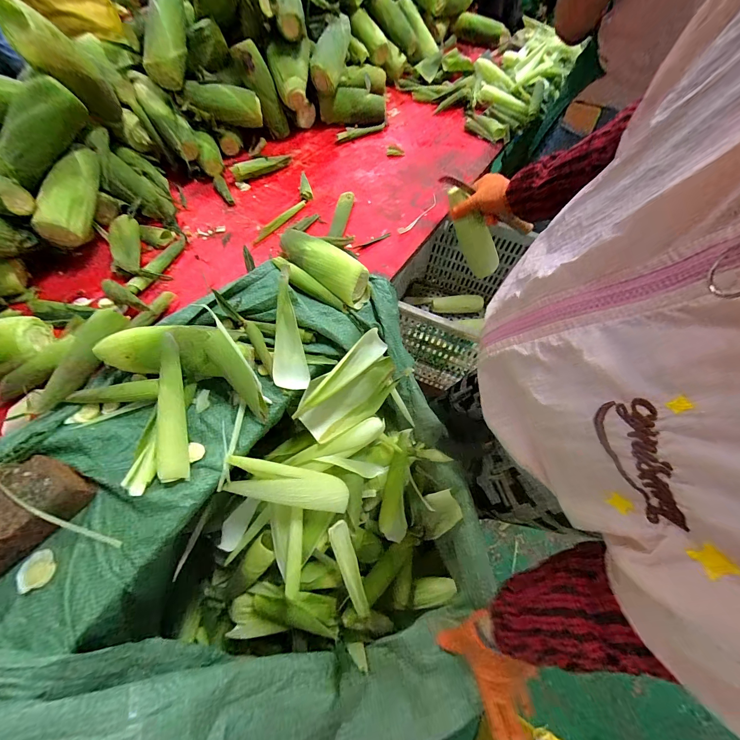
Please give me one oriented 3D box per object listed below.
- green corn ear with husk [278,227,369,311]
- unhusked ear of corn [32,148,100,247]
[{"bbox_3d":[-0.082,-0.190,0.548,0.191,0.064,0.080,36,66,15],"label":"green corn ear with husk"},{"bbox_3d":[-0.530,-0.322,0.562,0.063,0.061,0.191,1,76,1],"label":"unhusked ear of corn"}]

